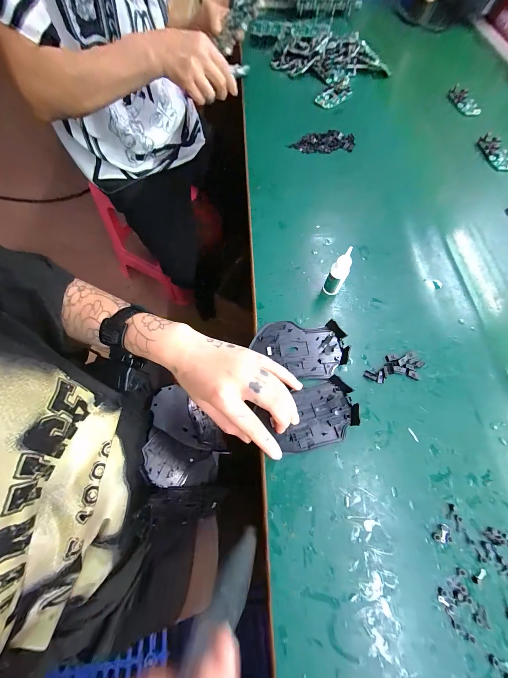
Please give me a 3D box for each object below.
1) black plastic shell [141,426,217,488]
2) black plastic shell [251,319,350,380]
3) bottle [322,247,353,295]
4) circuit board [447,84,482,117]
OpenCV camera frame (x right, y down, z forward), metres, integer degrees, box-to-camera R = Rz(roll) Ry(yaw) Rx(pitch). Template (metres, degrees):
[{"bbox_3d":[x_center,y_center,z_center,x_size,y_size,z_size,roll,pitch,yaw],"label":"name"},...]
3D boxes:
[{"bbox_3d":[-0.097,0.160,0.326,0.096,0.025,0.053,20,67,6],"label":"black plastic shell"},{"bbox_3d":[0.056,0.011,0.310,0.111,0.010,0.070,4,66,-1],"label":"black plastic shell"},{"bbox_3d":[0.104,-0.080,0.318,0.017,0.069,0.020,-36,72,-17],"label":"bottle"},{"bbox_3d":[0.466,-0.527,0.565,0.035,0.019,0.102,-8,67,-6],"label":"circuit board"}]

